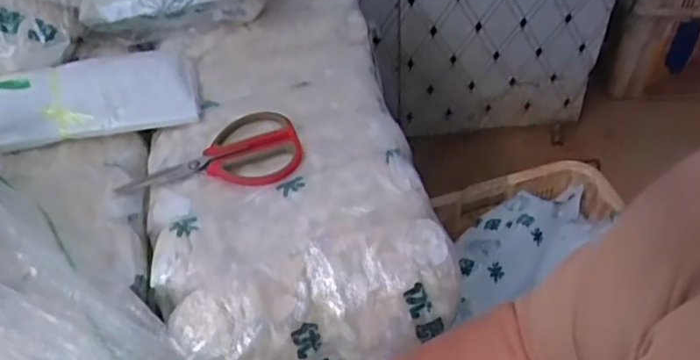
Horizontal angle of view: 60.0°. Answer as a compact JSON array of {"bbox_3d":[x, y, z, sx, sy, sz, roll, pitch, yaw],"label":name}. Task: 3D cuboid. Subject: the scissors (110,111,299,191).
[{"bbox_3d":[-0.142,-0.030,0.620,0.180,0.013,0.096,-7,50,-2],"label":"scissors"}]

